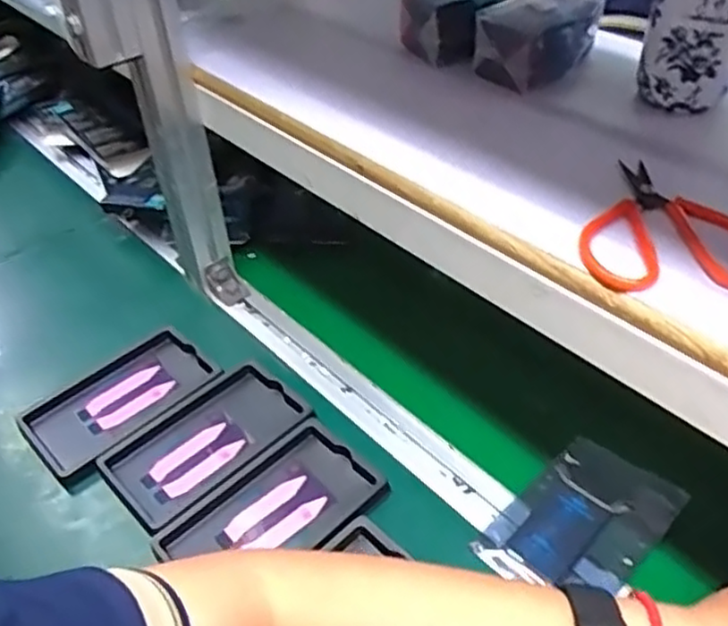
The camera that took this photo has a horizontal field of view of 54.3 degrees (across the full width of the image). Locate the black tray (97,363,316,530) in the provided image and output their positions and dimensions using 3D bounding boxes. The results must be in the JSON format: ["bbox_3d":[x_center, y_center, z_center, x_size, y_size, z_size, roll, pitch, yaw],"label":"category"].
[{"bbox_3d":[-0.133,0.105,0.597,0.158,0.019,0.091,-29,48,-28],"label":"black tray"}]

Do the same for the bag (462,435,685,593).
[{"bbox_3d":[0.161,0.153,0.521,0.138,0.016,0.091,-33,50,-31],"label":"bag"}]

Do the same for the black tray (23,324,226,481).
[{"bbox_3d":[-0.215,0.078,0.635,0.157,0.024,0.091,-32,50,-30],"label":"black tray"}]

